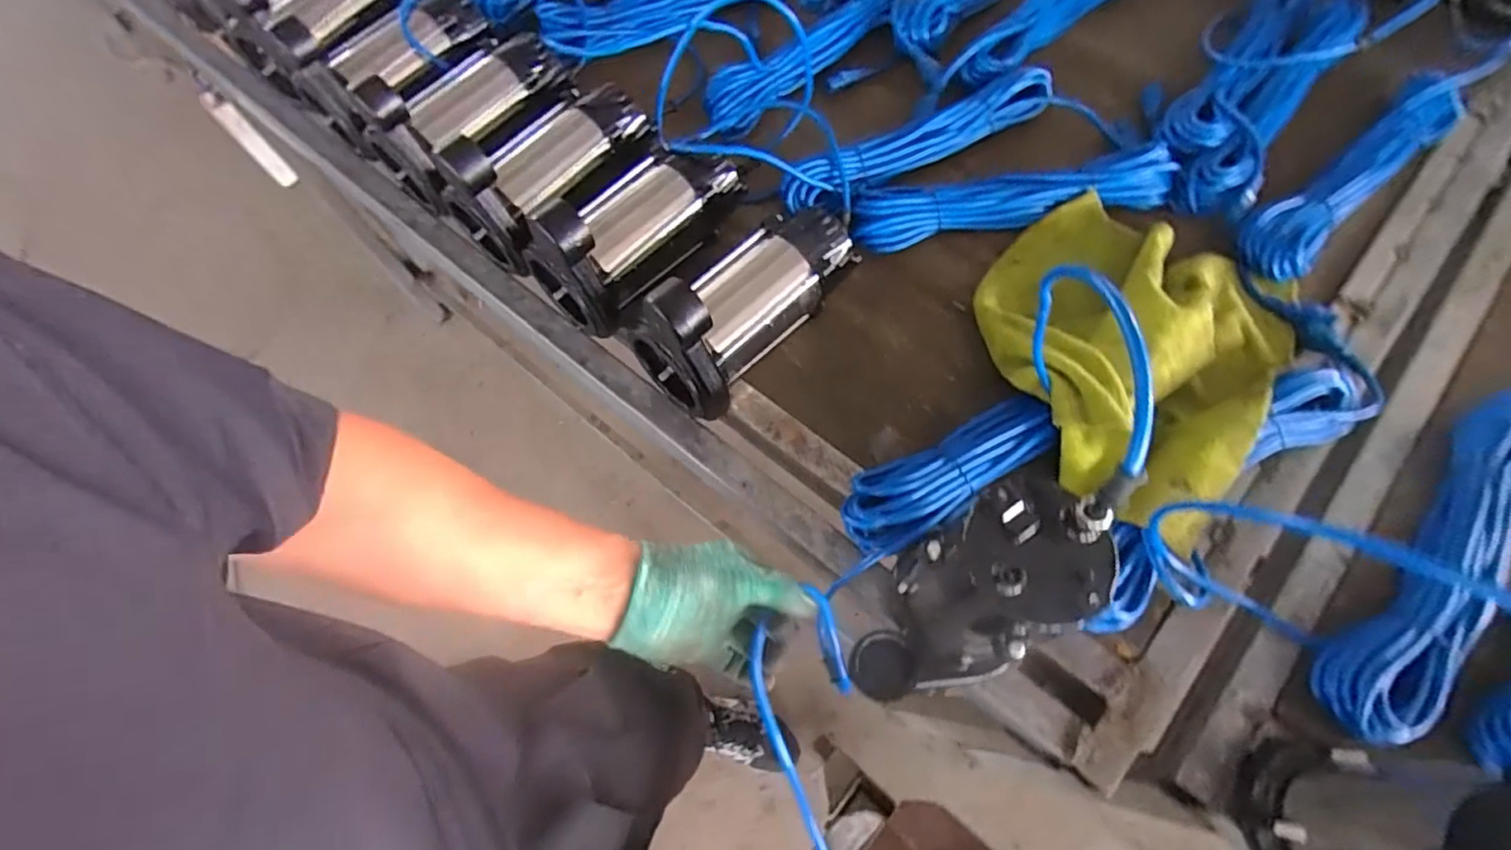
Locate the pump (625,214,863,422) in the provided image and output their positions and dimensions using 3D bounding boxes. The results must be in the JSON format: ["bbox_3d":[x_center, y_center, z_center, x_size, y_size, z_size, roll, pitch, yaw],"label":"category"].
[{"bbox_3d":[-0.009,-0.133,0.634,0.110,0.165,0.233,38,74,17],"label":"pump"}]

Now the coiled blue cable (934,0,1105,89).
[{"bbox_3d":[0.380,-0.531,0.821,0.380,0.037,0.059,-39,70,-13],"label":"coiled blue cable"}]

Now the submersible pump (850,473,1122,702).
[{"bbox_3d":[0.139,0.130,0.461,0.131,0.247,0.104,-9,66,-1],"label":"submersible pump"}]

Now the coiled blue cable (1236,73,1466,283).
[{"bbox_3d":[0.665,-0.276,0.719,0.369,0.045,0.079,-37,70,-12],"label":"coiled blue cable"}]

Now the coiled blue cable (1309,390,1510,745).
[{"bbox_3d":[0.587,0.113,0.546,0.072,0.056,0.351,41,74,18],"label":"coiled blue cable"}]

